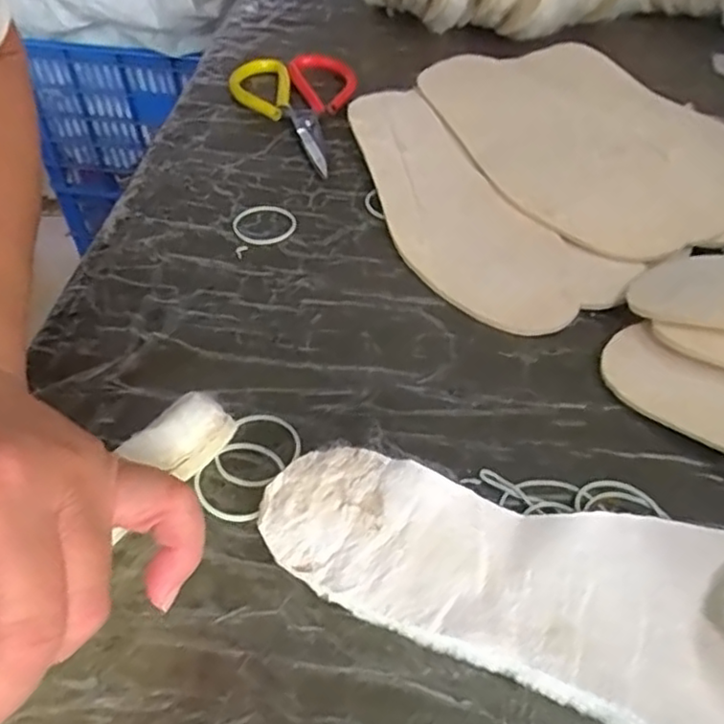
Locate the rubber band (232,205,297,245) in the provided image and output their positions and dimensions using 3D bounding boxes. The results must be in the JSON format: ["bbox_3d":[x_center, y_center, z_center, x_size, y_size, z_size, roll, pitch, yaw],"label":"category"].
[{"bbox_3d":[-0.066,-0.093,0.452,0.042,0.004,0.042,1,46,-1],"label":"rubber band"}]

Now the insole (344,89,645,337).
[{"bbox_3d":[0.056,-0.112,0.463,0.105,0.022,0.263,-21,51,-21],"label":"insole"}]

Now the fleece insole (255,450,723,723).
[{"bbox_3d":[0.076,0.077,0.259,0.236,0.055,0.094,21,49,17],"label":"fleece insole"}]

